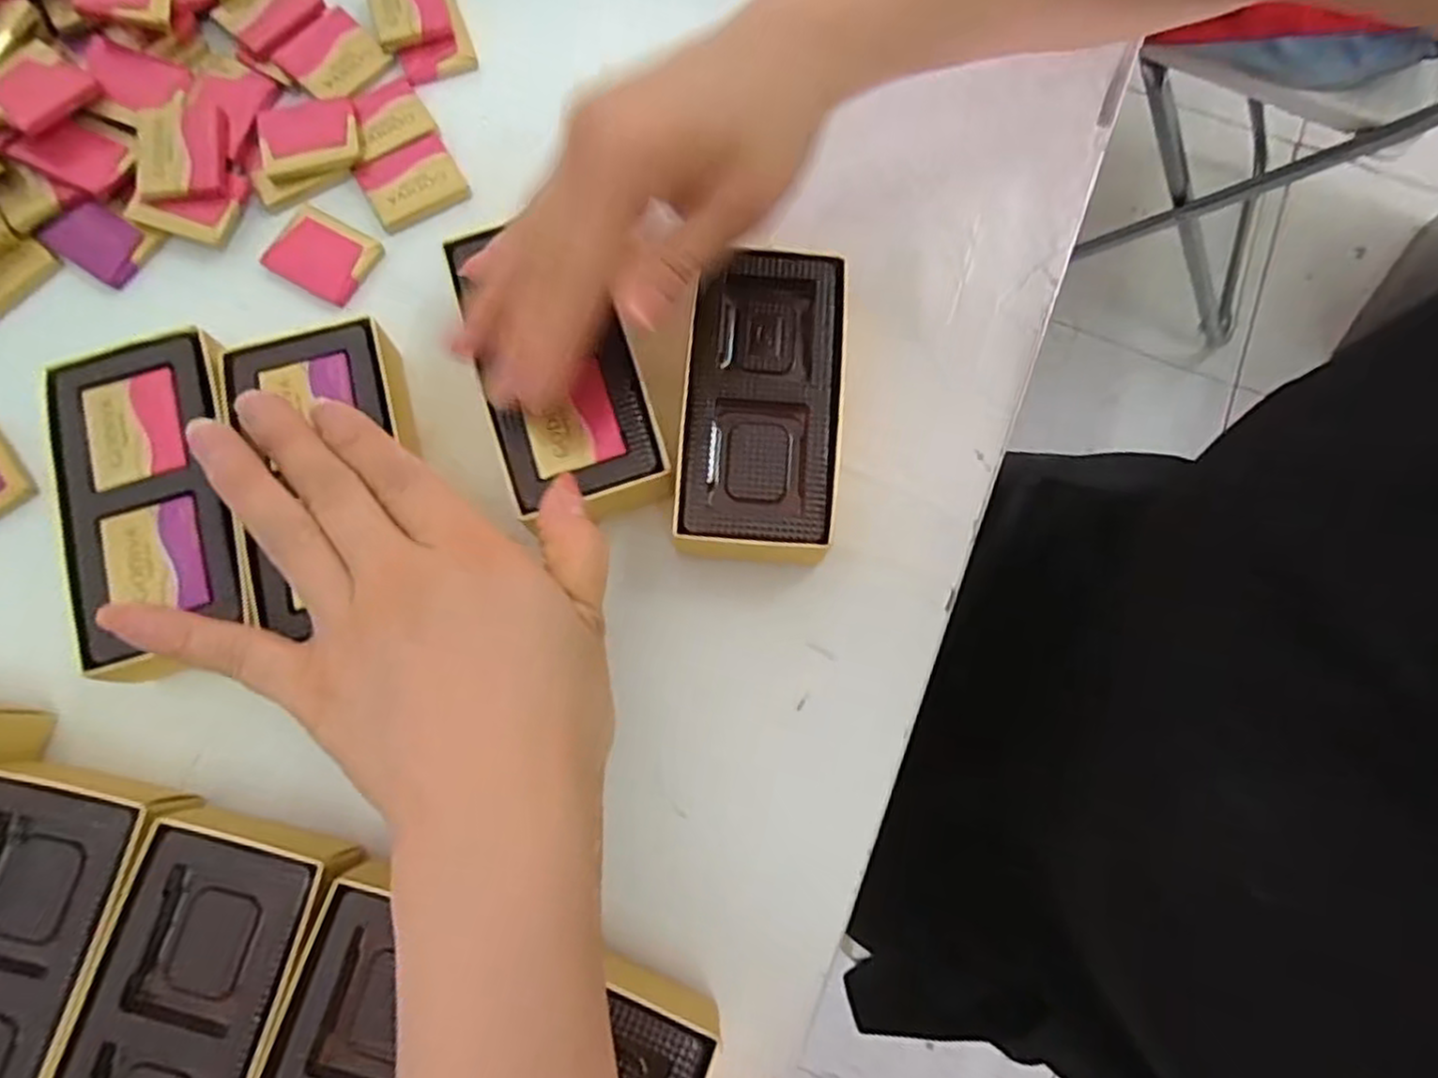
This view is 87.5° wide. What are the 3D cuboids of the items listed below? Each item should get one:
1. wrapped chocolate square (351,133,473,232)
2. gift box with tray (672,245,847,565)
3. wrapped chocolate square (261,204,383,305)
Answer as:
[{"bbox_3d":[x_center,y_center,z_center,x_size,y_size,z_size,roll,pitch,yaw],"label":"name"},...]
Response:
[{"bbox_3d":[-0.130,-0.151,0.318,0.038,0.005,0.034,-29,79,-7],"label":"wrapped chocolate square"},{"bbox_3d":[0.016,-0.048,0.285,0.056,0.033,0.119,5,77,1],"label":"gift box with tray"},{"bbox_3d":[-0.164,-0.117,0.310,0.040,0.004,0.033,30,78,7],"label":"wrapped chocolate square"}]

